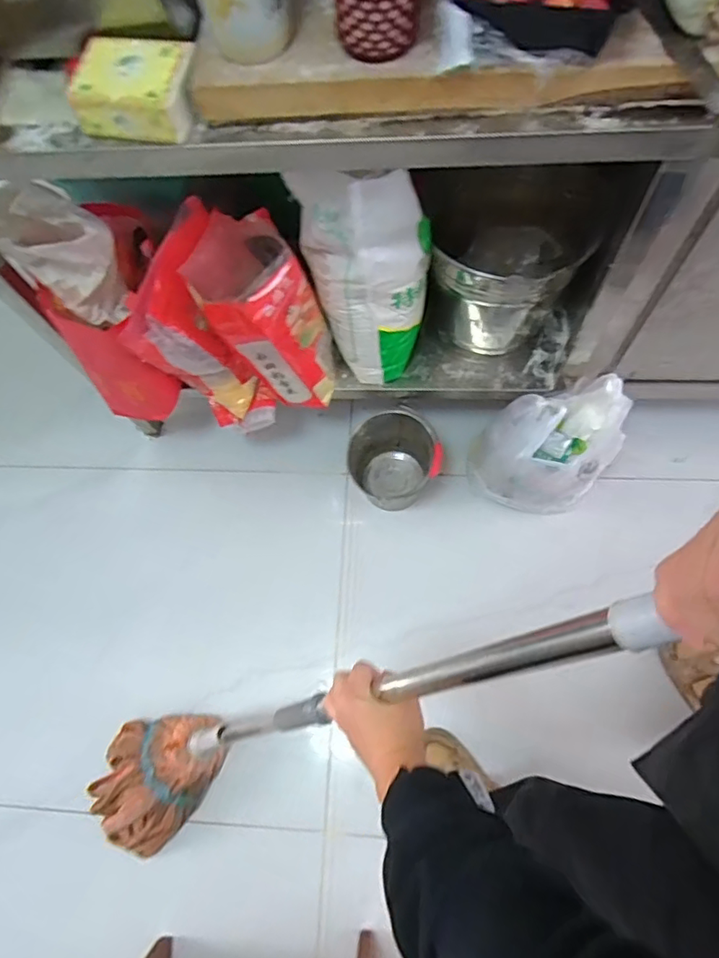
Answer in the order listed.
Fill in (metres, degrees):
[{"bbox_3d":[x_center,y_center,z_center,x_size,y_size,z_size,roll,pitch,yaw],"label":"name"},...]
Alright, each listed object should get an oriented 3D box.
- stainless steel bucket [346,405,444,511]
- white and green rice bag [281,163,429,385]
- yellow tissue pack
[{"bbox_3d":[0.080,-0.037,1.255,0.182,0.202,0.166,-1,70,2],"label":"stainless steel bucket"},{"bbox_3d":[0.013,-0.345,0.940,0.218,0.457,0.125,-2,69,4],"label":"white and green rice bag"},{"bbox_3d":[-0.252,-0.440,0.616,0.136,0.056,0.089,8,70,8],"label":"yellow tissue pack"}]

